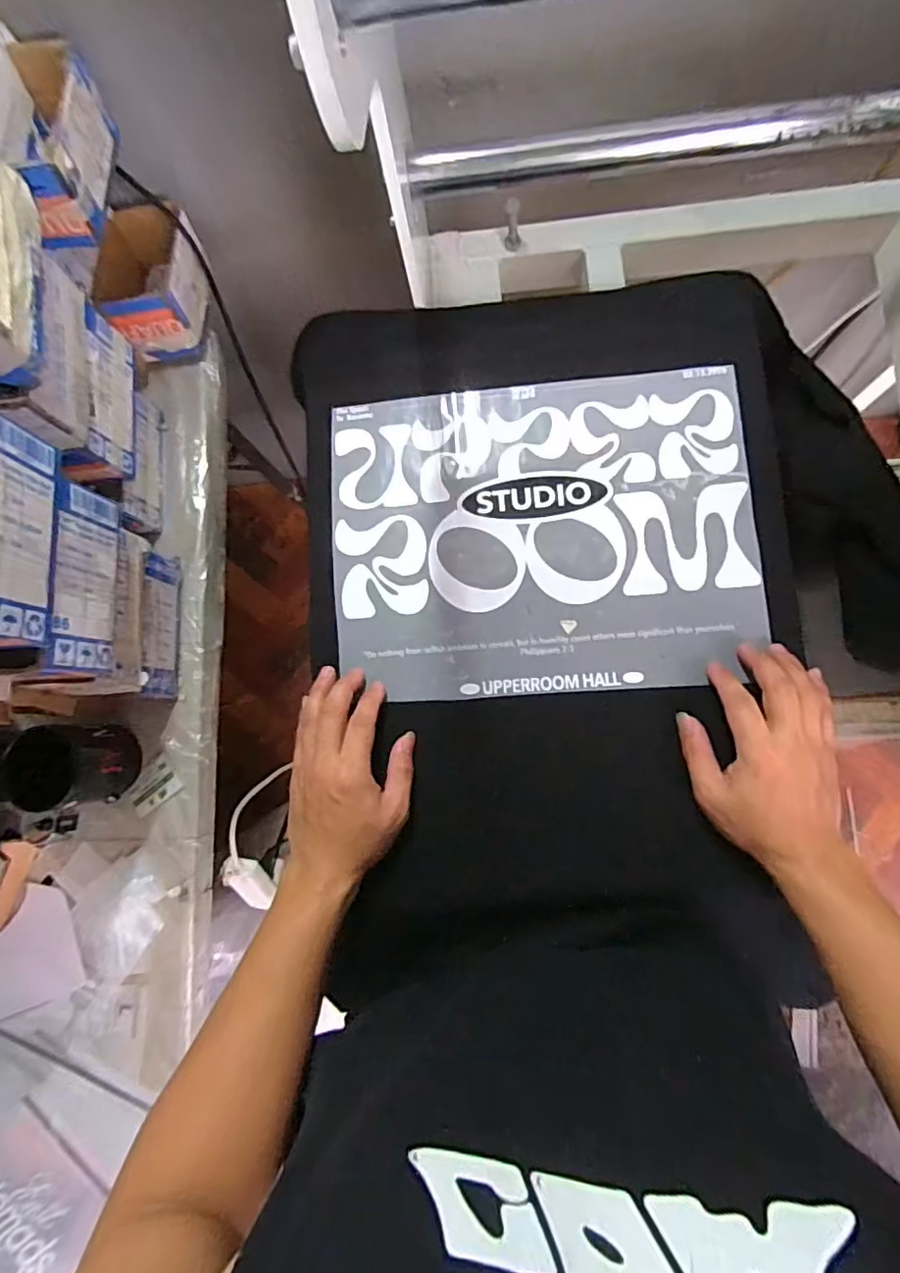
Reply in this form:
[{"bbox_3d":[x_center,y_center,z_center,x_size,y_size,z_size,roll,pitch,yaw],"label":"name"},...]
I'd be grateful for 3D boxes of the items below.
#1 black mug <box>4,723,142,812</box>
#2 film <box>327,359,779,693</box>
[{"bbox_3d":[-0.389,0.133,0.590,0.087,0.085,0.083,-1,82,4],"label":"black mug"},{"bbox_3d":[0.075,-0.087,0.491,0.348,0.010,0.269,-3,82,4],"label":"film"}]

